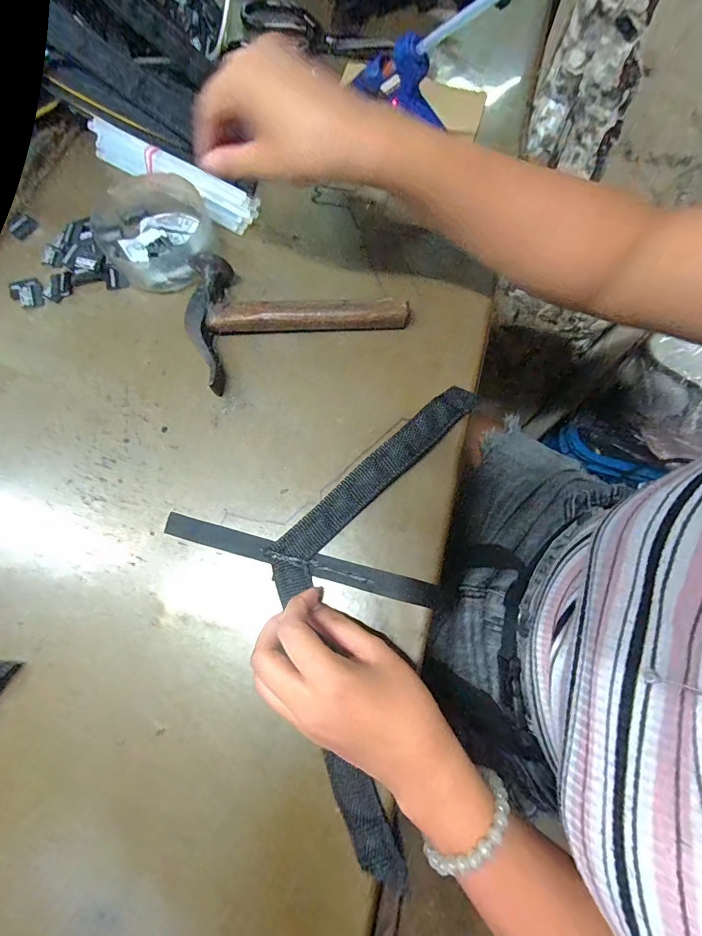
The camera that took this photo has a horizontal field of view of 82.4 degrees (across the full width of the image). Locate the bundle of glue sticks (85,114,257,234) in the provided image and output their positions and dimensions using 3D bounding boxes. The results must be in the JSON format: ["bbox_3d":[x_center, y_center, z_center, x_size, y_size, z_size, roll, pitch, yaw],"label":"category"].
[{"bbox_3d":[-0.172,-0.282,0.387,0.183,0.032,0.033,31,76,10],"label":"bundle of glue sticks"}]

